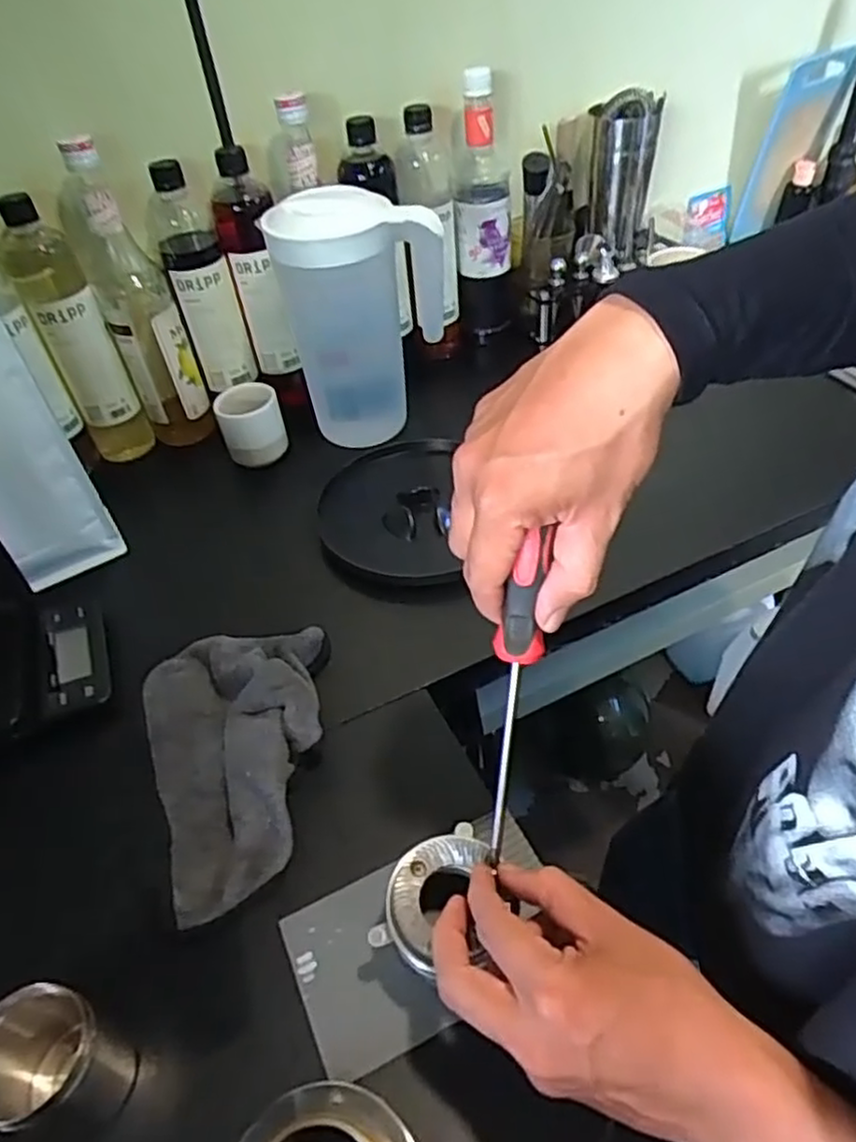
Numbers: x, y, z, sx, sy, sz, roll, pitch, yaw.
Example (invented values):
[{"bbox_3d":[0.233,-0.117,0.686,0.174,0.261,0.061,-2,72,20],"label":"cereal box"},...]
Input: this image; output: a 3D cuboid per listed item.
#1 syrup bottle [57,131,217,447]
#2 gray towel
[{"bbox_3d":[-0.301,-0.276,0.731,0.072,0.297,0.070,-22,47,-15],"label":"syrup bottle"},{"bbox_3d":[-0.134,0.116,0.520,0.146,0.047,0.227,-19,46,-12],"label":"gray towel"}]

